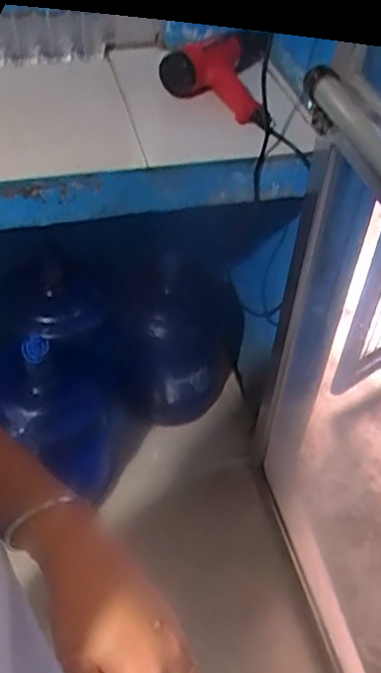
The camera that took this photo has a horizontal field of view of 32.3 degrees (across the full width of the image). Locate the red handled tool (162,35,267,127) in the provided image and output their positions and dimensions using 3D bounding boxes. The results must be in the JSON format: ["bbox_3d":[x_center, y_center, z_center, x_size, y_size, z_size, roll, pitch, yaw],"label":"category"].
[{"bbox_3d":[0.037,-0.443,1.125,0.178,0.080,0.223,3,46,0],"label":"red handled tool"}]

